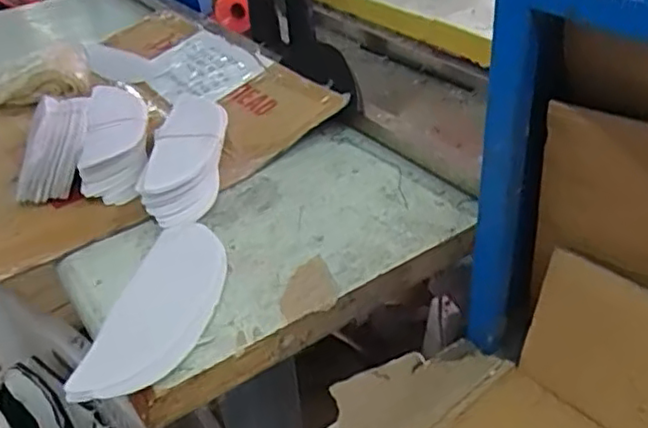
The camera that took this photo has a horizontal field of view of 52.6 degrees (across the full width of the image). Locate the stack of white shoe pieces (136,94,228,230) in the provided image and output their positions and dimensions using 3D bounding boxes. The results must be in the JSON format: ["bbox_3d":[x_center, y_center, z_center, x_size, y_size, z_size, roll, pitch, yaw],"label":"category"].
[{"bbox_3d":[-0.162,-0.074,0.802,0.084,0.064,0.249,-4,36,2],"label":"stack of white shoe pieces"}]

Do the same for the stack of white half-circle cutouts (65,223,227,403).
[{"bbox_3d":[-0.150,0.084,0.611,0.097,0.015,0.229,1,37,9],"label":"stack of white half-circle cutouts"}]

